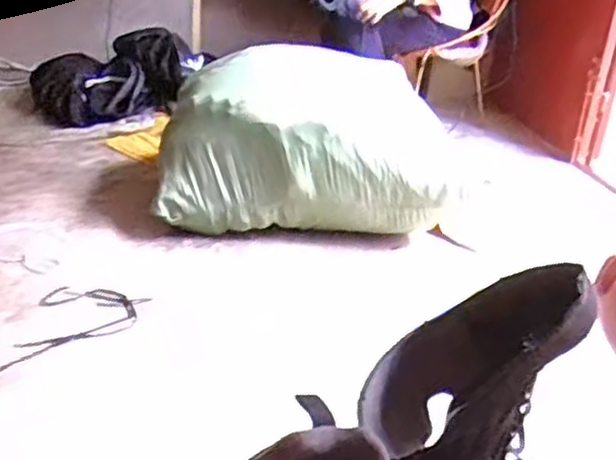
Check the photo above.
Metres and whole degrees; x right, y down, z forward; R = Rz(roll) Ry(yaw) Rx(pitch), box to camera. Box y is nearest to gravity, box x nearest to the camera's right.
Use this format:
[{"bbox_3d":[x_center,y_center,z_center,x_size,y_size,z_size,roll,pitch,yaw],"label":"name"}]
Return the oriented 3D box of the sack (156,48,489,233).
[{"bbox_3d":[0.041,-0.256,1.860,0.742,0.357,0.469,5,28,0],"label":"sack"}]

